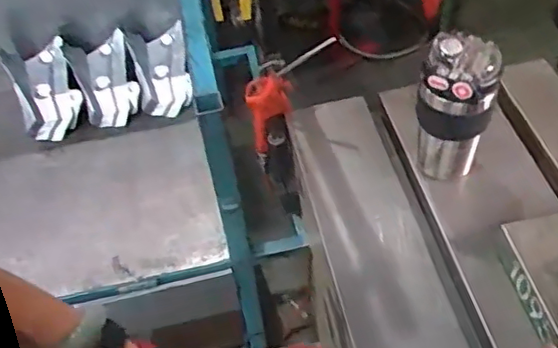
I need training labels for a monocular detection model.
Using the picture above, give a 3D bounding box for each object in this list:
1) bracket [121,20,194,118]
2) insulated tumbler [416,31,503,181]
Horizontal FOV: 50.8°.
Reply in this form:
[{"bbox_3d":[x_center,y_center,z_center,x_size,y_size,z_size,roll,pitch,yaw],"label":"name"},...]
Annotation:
[{"bbox_3d":[-0.270,-0.235,1.347,0.124,0.054,0.201,-10,94,-6],"label":"bracket"},{"bbox_3d":[0.202,-0.068,0.687,0.082,0.188,0.069,15,54,16],"label":"insulated tumbler"}]

